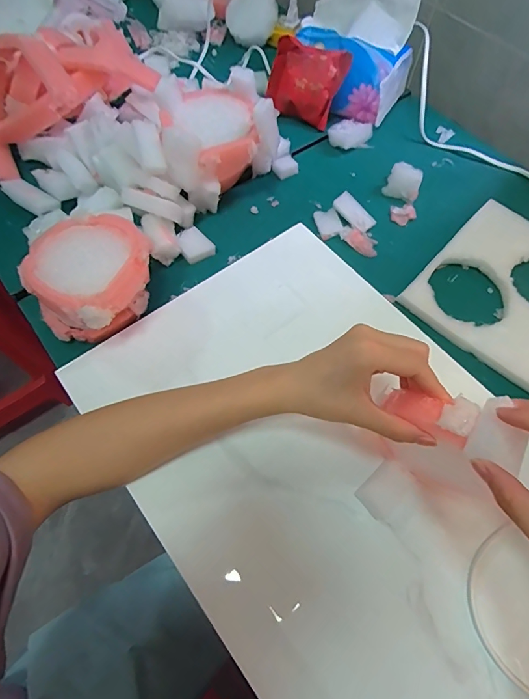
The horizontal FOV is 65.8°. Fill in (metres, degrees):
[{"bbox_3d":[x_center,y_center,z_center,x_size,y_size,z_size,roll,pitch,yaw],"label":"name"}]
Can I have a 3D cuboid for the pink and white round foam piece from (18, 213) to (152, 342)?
[{"bbox_3d":[-0.152,-0.059,0.382,0.099,0.083,0.105,13,63,7],"label":"pink and white round foam piece"}]

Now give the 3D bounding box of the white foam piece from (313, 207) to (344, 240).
[{"bbox_3d":[0.072,-0.145,0.464,0.028,0.004,0.040,-19,64,-7],"label":"white foam piece"}]

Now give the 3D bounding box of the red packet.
[{"bbox_3d":[0.051,-0.340,0.520,0.091,0.082,0.025,25,28,3],"label":"red packet"}]

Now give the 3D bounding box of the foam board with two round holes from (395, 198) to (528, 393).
[{"bbox_3d":[0.260,-0.060,0.411,0.174,0.012,0.183,40,71,19],"label":"foam board with two round holes"}]

